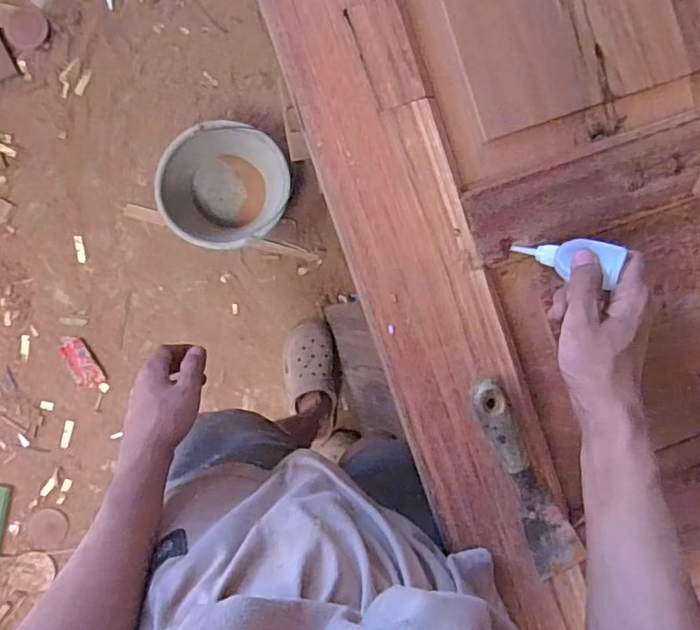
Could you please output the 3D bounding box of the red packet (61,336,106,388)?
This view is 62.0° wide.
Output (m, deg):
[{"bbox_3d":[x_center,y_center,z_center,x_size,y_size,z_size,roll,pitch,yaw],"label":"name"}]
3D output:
[{"bbox_3d":[-0.610,0.108,1.322,0.061,0.008,0.128,-28,94,-2],"label":"red packet"}]

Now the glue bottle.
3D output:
[{"bbox_3d":[0.172,-0.046,0.470,0.086,0.021,0.033,10,91,32],"label":"glue bottle"}]

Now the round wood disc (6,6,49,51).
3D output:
[{"bbox_3d":[-0.699,-0.617,1.256,0.085,0.009,0.084,0,93,-4],"label":"round wood disc"}]

